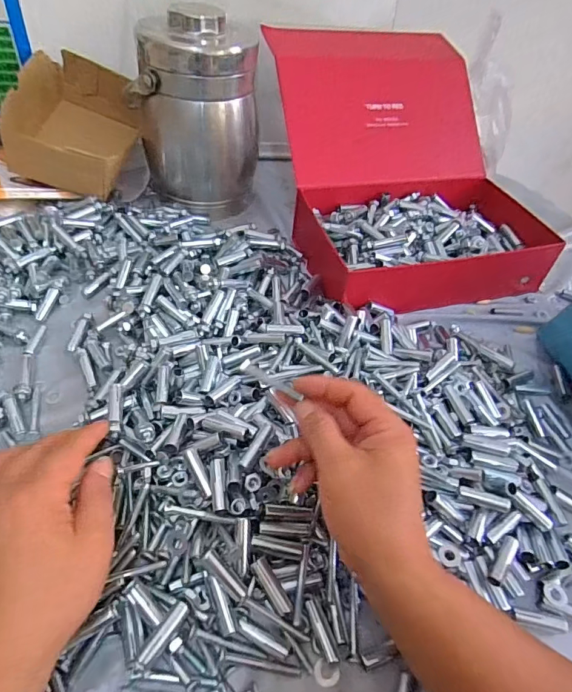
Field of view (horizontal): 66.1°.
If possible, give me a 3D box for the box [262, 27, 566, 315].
[{"bbox_3d":[0.161,-0.243,0.592,0.298,0.204,0.344,-9,49,-15],"label":"box"}]

